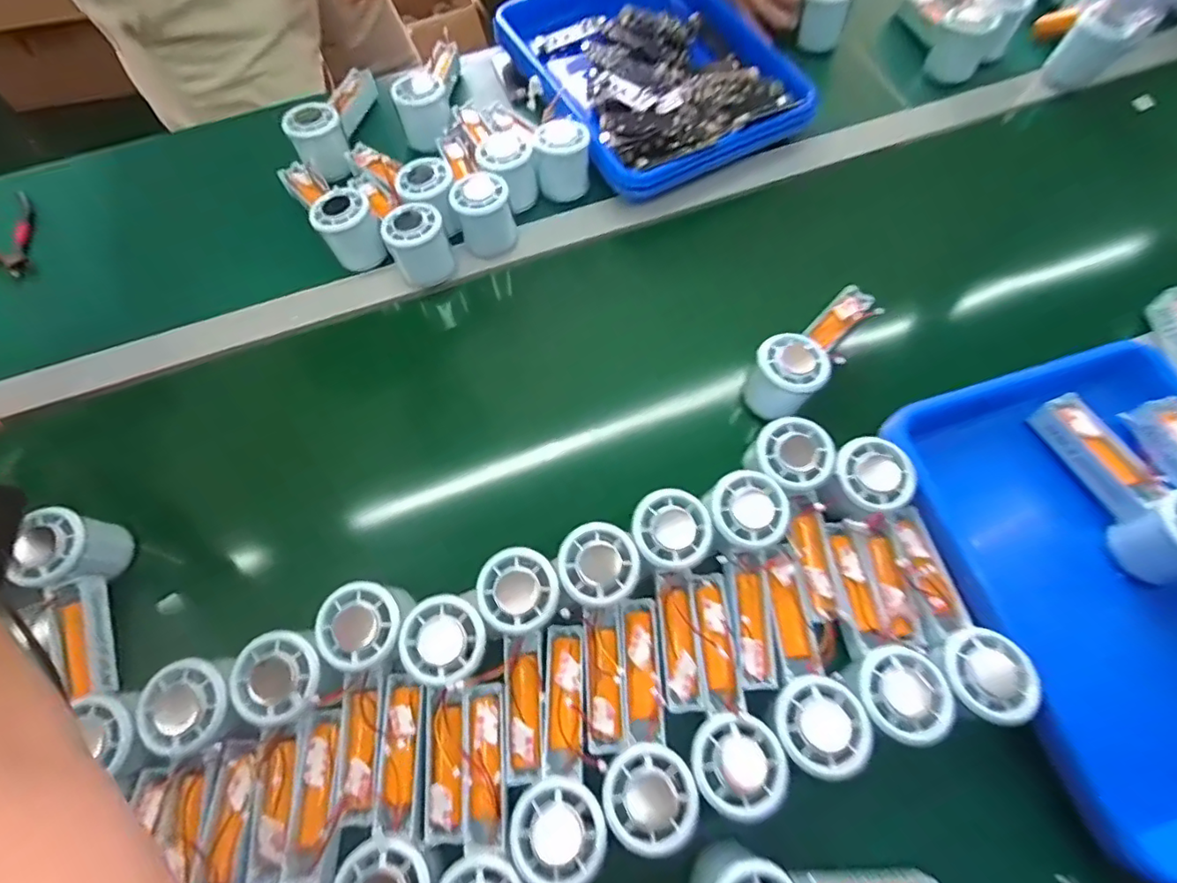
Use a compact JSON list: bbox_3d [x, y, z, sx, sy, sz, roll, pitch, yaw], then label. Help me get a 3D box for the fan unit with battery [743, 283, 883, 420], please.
[{"bbox_3d":[0.204,-0.087,0.498,0.055,0.057,0.149,41,74,17],"label":"fan unit with battery"}]

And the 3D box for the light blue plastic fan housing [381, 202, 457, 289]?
[{"bbox_3d":[-0.165,-0.192,0.548,0.057,0.064,0.049,-27,69,-9],"label":"light blue plastic fan housing"}]

